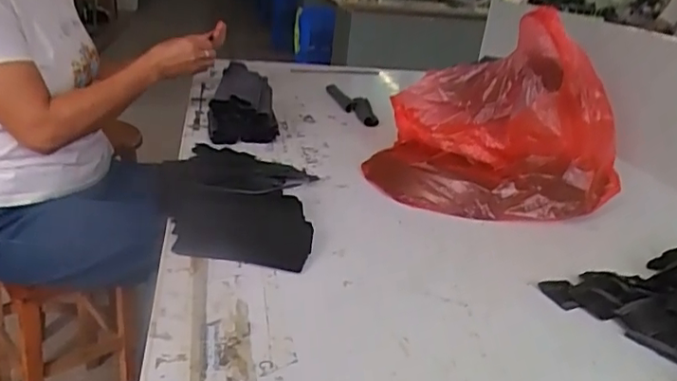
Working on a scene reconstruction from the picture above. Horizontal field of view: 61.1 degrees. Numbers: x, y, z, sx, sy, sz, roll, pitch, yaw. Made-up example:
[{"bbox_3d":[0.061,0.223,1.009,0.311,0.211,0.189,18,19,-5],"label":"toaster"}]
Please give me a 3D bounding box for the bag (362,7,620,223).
[{"bbox_3d":[0.249,-0.125,0.933,0.364,0.234,0.316,7,23,5],"label":"bag"}]

